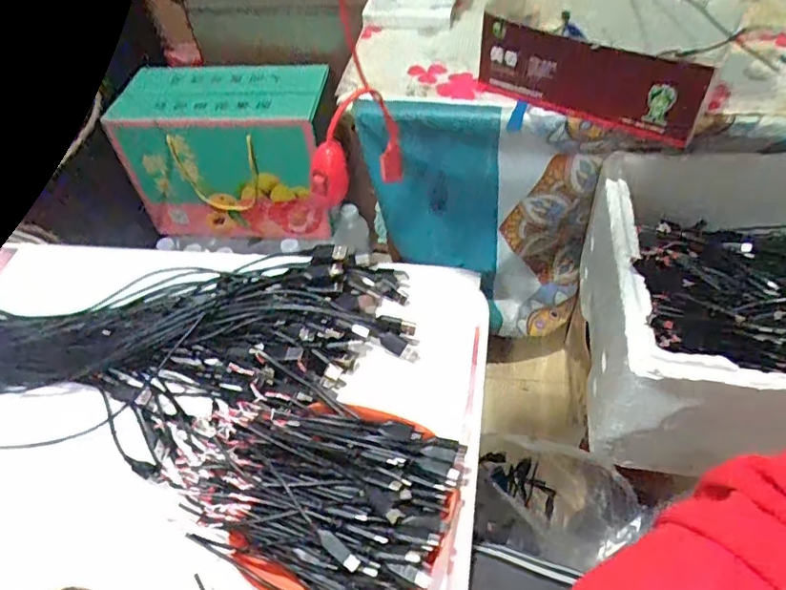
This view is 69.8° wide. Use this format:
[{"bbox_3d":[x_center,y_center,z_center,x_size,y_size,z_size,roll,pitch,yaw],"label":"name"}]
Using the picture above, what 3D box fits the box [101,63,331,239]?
[{"bbox_3d":[-0.260,-0.227,0.938,0.321,0.245,0.144,4,50,7],"label":"box"}]

